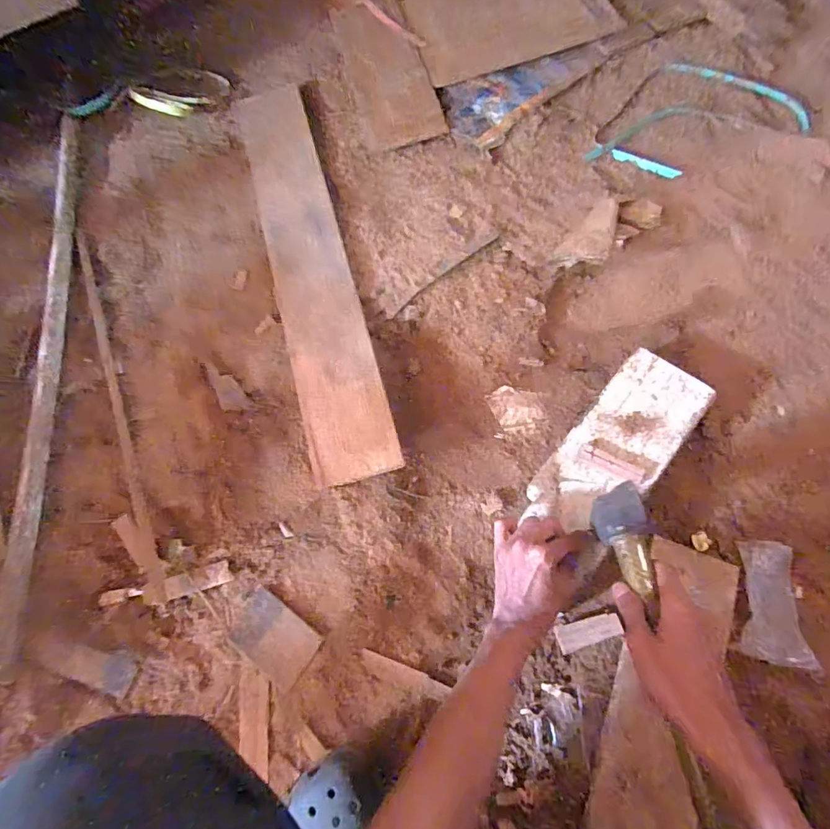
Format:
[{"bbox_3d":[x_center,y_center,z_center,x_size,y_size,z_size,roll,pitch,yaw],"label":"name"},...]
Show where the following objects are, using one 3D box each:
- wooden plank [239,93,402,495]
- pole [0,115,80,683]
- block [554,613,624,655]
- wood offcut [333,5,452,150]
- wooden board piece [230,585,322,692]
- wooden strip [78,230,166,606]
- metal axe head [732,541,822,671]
[{"bbox_3d":[-0.176,-0.269,0.761,0.124,0.030,0.787,-16,69,-3],"label":"wooden plank"},{"bbox_3d":[-0.553,-0.116,0.724,0.042,0.024,0.916,-11,69,-1],"label":"pole"},{"bbox_3d":[0.202,0.254,0.561,0.071,0.006,0.029,-20,55,6],"label":"block"},{"bbox_3d":[-0.051,-0.637,0.882,0.136,0.028,0.347,-14,69,-3],"label":"wood offcut"},{"bbox_3d":[-0.172,0.265,0.573,0.106,0.013,0.068,34,74,15],"label":"wooden board piece"},{"bbox_3d":[-0.442,-0.036,0.702,0.023,0.010,0.625,-22,69,-6],"label":"wooden strip"},{"bbox_3d":[0.407,0.213,0.550,0.075,0.021,0.132,6,69,5],"label":"metal axe head"}]

